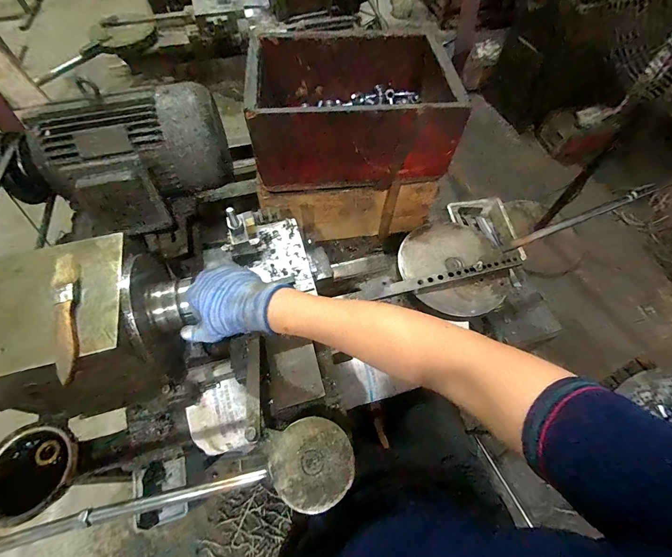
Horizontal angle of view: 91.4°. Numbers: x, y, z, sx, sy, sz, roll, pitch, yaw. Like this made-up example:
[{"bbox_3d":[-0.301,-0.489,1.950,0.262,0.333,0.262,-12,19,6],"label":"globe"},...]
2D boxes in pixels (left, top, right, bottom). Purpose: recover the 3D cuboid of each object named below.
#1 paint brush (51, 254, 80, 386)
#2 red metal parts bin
[{"bbox_3d":[-0.284,0.037,0.346,0.021,0.012,0.148,-19,61,-12],"label":"paint brush"},{"bbox_3d":[0.029,-0.321,0.615,0.348,0.149,0.256,-2,59,-2],"label":"red metal parts bin"}]

